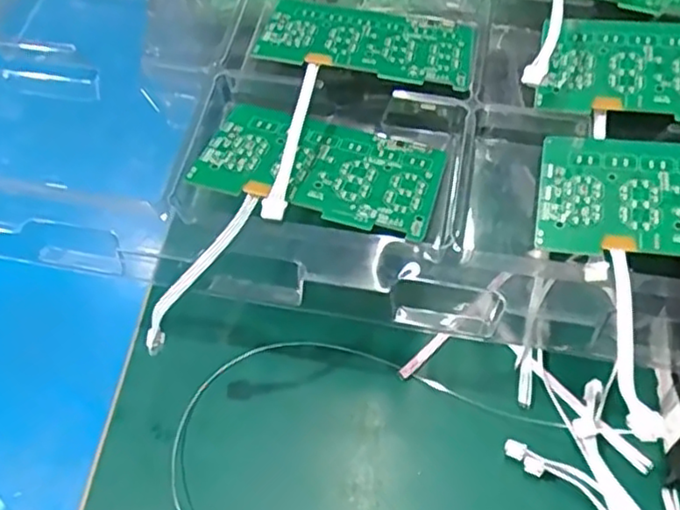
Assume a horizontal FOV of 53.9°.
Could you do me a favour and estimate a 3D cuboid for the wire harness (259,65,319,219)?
[{"bbox_3d":[-0.025,-0.066,0.375,0.012,0.017,0.111,8,53,9],"label":"wire harness"}]

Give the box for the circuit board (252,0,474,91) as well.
[{"bbox_3d":[0.019,-0.136,0.425,0.129,0.004,0.080,10,46,3],"label":"circuit board"}]

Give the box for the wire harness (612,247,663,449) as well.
[{"bbox_3d":[0.131,0.035,0.299,0.011,0.018,0.107,8,53,9],"label":"wire harness"}]

